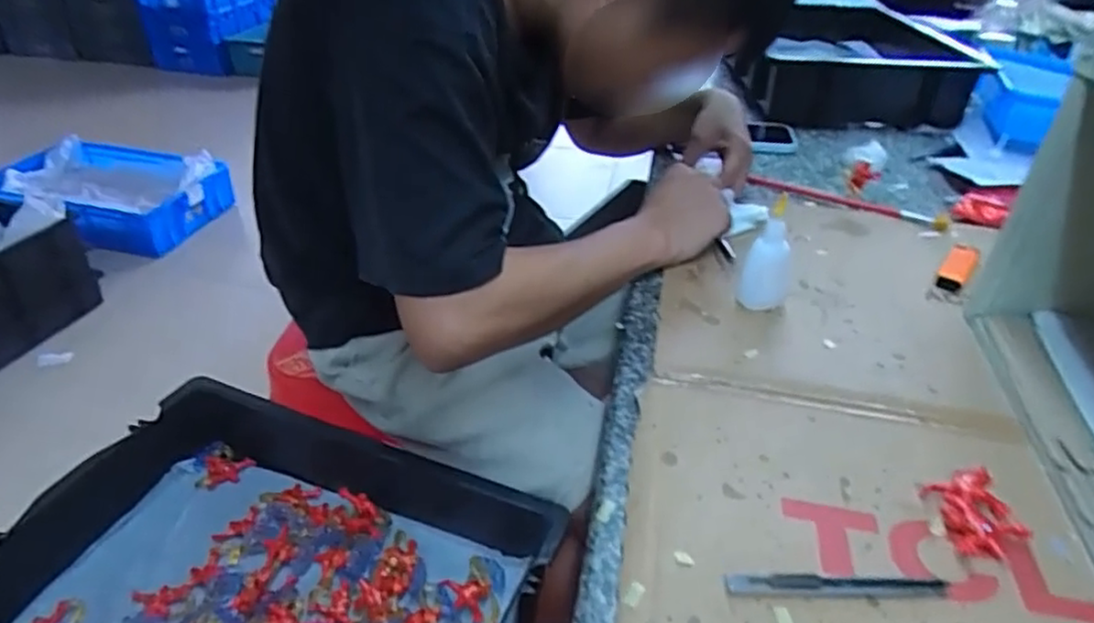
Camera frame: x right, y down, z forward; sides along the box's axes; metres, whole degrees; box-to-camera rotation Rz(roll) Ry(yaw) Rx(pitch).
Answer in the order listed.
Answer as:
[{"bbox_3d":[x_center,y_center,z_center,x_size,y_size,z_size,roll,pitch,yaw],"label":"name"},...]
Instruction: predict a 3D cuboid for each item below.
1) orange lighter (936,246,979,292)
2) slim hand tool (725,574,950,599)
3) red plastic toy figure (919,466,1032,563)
[{"bbox_3d":[0.397,-0.044,0.659,0.024,0.014,0.085,25,41,28],"label":"orange lighter"},{"bbox_3d":[0.163,0.153,0.380,0.126,0.007,0.012,1,35,-3],"label":"slim hand tool"},{"bbox_3d":[0.263,0.123,0.417,0.047,0.012,0.054,-3,36,-9],"label":"red plastic toy figure"}]

